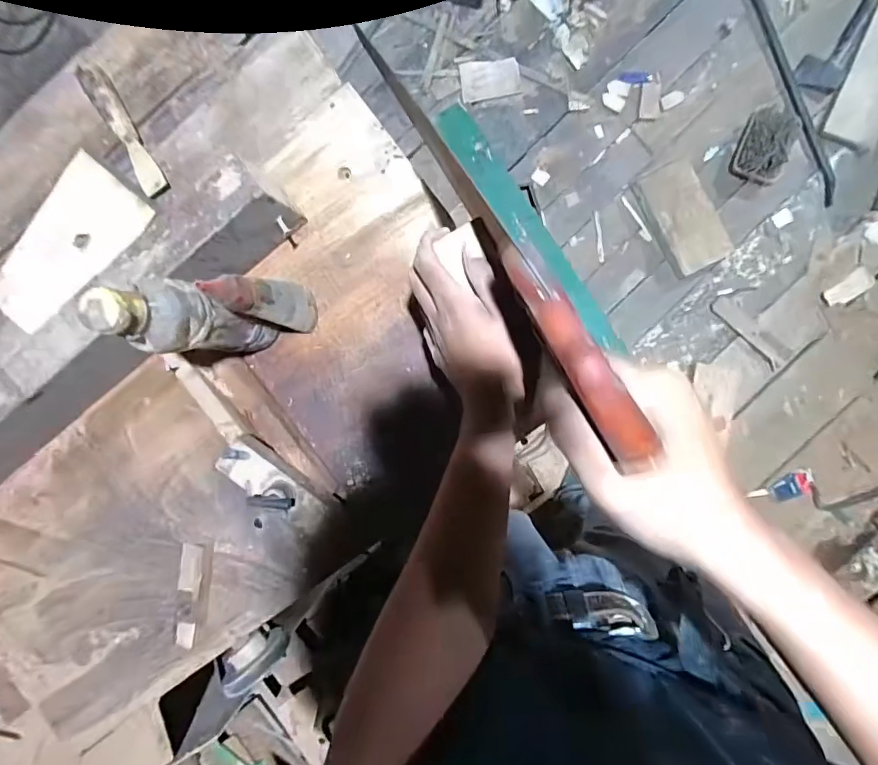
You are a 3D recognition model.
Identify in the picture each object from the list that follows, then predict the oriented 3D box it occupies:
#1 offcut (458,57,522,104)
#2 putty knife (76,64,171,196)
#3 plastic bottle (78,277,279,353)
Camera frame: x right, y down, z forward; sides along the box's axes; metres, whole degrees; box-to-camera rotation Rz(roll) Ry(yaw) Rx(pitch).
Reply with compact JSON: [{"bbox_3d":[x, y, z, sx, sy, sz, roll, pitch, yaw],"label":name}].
[{"bbox_3d":[0.141,-0.836,1.345,0.163,0.014,0.108,-13,93,2],"label":"offcut"},{"bbox_3d":[-0.326,-0.262,0.507,0.023,0.021,0.139,-28,94,3],"label":"putty knife"},{"bbox_3d":[-0.203,-0.051,0.413,0.055,0.200,0.054,-30,94,3],"label":"plastic bottle"}]

